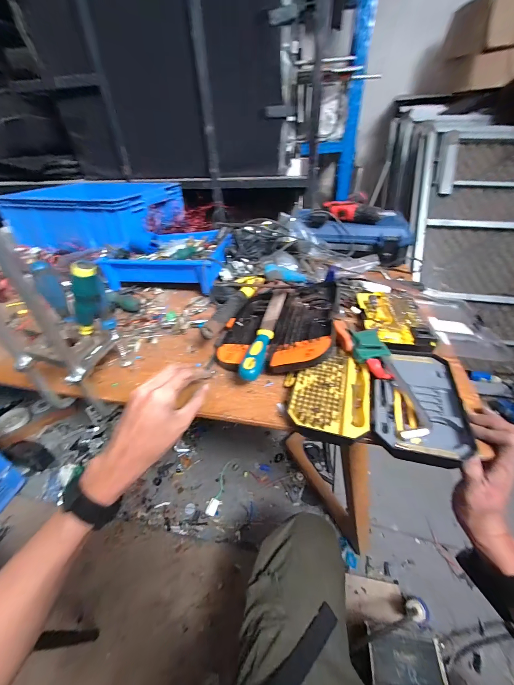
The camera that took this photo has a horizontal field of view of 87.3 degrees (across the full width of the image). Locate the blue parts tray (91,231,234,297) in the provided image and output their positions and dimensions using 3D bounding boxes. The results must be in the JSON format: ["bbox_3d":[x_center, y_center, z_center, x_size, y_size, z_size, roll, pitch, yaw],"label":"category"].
[{"bbox_3d":[-0.220,-0.223,0.718,0.299,0.090,0.202,8,37,13],"label":"blue parts tray"}]

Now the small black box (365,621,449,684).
[{"bbox_3d":[0.325,0.691,0.579,0.156,0.024,0.090,5,37,9],"label":"small black box"}]

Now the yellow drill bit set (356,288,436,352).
[{"bbox_3d":[0.263,-0.057,0.523,0.106,0.017,0.193,4,37,9],"label":"yellow drill bit set"}]

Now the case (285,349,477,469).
[{"bbox_3d":[0.164,0.066,0.392,0.220,0.031,0.189,9,38,14],"label":"case"}]

